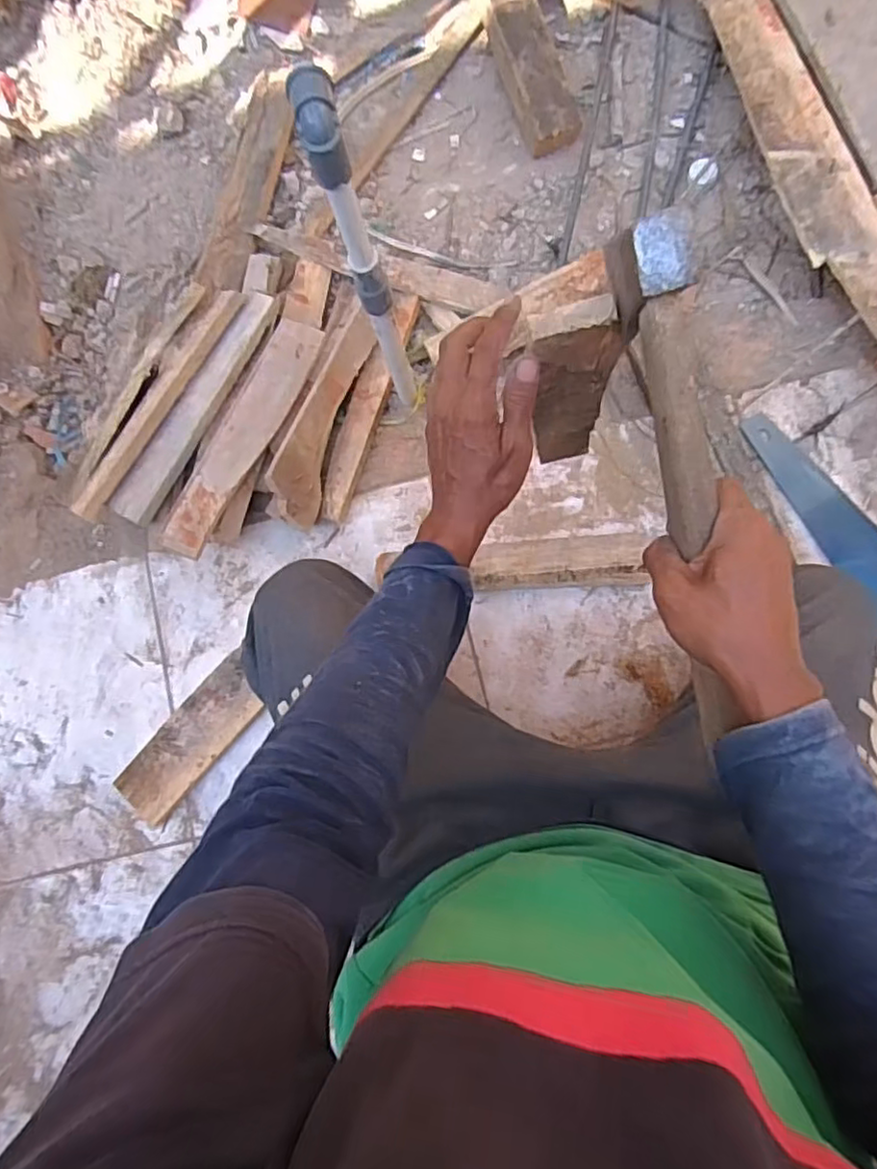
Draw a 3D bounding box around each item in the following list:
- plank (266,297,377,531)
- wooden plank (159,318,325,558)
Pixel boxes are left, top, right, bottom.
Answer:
[{"bbox_3d":[-0.149,-0.224,0.832,0.059,0.056,0.310,13,72,8],"label":"plank"},{"bbox_3d":[-0.249,-0.196,0.804,0.072,0.024,0.346,26,74,-1],"label":"wooden plank"}]

